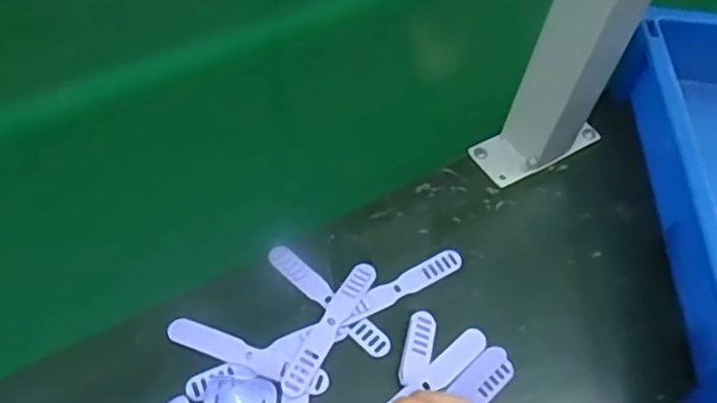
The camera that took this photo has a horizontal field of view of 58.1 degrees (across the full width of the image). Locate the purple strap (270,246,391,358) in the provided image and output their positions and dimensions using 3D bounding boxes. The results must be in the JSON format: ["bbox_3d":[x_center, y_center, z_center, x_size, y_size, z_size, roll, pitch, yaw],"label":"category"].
[{"bbox_3d":[-0.019,0.058,0.385,0.093,0.004,0.016,41,58,20],"label":"purple strap"}]

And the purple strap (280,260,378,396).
[{"bbox_3d":[-0.016,0.071,0.372,0.014,0.009,0.092,26,56,13],"label":"purple strap"}]

